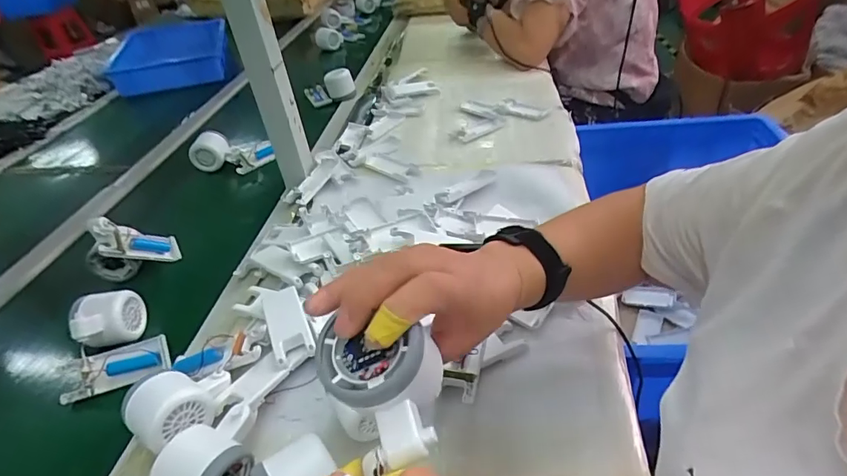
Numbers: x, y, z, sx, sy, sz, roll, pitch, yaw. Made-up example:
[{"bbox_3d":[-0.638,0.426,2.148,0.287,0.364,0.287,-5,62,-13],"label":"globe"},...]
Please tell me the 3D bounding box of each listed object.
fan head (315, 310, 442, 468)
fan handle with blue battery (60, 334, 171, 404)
[{"bbox_3d":[-0.023,0.077,0.257,0.066,0.049,0.075,3,54,16],"label":"fan head"},{"bbox_3d":[-0.314,0.134,0.492,0.102,0.040,0.020,-14,-2,-9],"label":"fan handle with blue battery"}]

